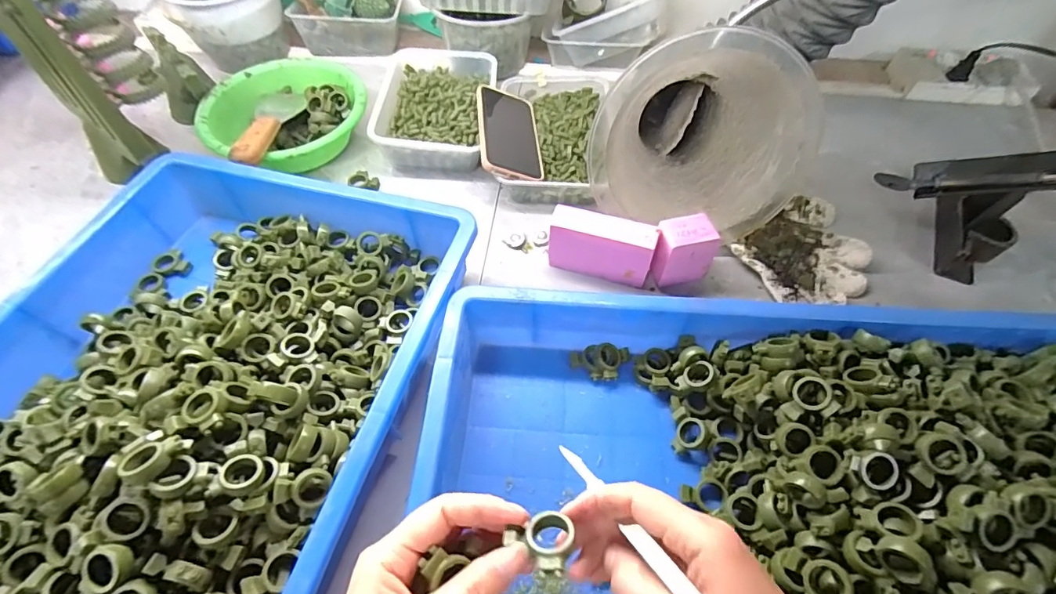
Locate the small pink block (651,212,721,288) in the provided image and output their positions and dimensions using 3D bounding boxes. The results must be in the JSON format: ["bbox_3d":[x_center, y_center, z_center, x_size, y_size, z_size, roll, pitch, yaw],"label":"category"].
[{"bbox_3d":[0.161,-0.049,0.504,0.062,0.066,0.041,-9,57,-7],"label":"small pink block"}]

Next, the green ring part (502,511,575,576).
[{"bbox_3d":[0.006,0.132,0.255,0.035,0.013,0.032,5,36,19],"label":"green ring part"}]

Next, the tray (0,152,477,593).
[{"bbox_3d":[-0.299,0.122,0.375,0.365,0.096,0.554,14,57,8],"label":"tray"}]

